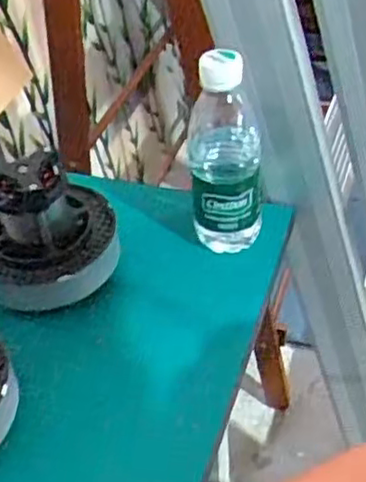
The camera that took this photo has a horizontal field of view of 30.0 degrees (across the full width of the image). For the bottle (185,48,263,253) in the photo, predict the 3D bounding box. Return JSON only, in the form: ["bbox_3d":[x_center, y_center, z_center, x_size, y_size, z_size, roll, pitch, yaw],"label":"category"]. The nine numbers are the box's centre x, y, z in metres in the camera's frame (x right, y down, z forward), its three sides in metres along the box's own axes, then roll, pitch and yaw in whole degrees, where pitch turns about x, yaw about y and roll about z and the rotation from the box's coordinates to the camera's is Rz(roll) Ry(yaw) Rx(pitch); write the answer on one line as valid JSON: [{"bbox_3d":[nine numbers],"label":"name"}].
[{"bbox_3d":[0.035,-0.073,0.569,0.061,0.172,0.054,-8,42,-2],"label":"bottle"}]

